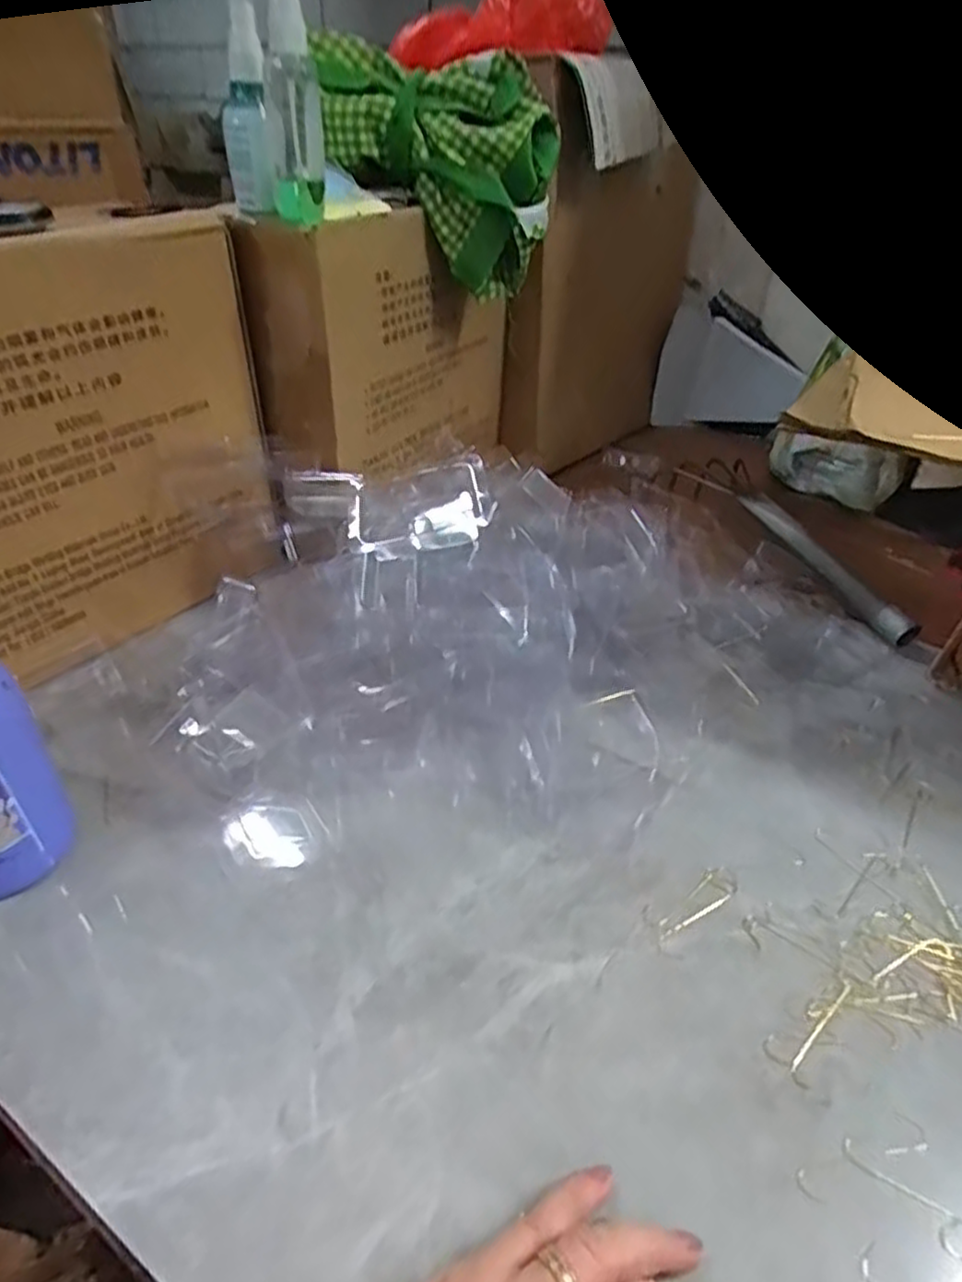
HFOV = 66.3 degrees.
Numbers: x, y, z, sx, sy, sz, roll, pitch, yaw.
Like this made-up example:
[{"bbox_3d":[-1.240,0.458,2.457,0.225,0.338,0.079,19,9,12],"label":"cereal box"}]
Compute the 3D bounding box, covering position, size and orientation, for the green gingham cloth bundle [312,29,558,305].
[{"bbox_3d":[-0.036,-0.369,0.584,0.182,0.149,0.089,0,37,-4],"label":"green gingham cloth bundle"}]

